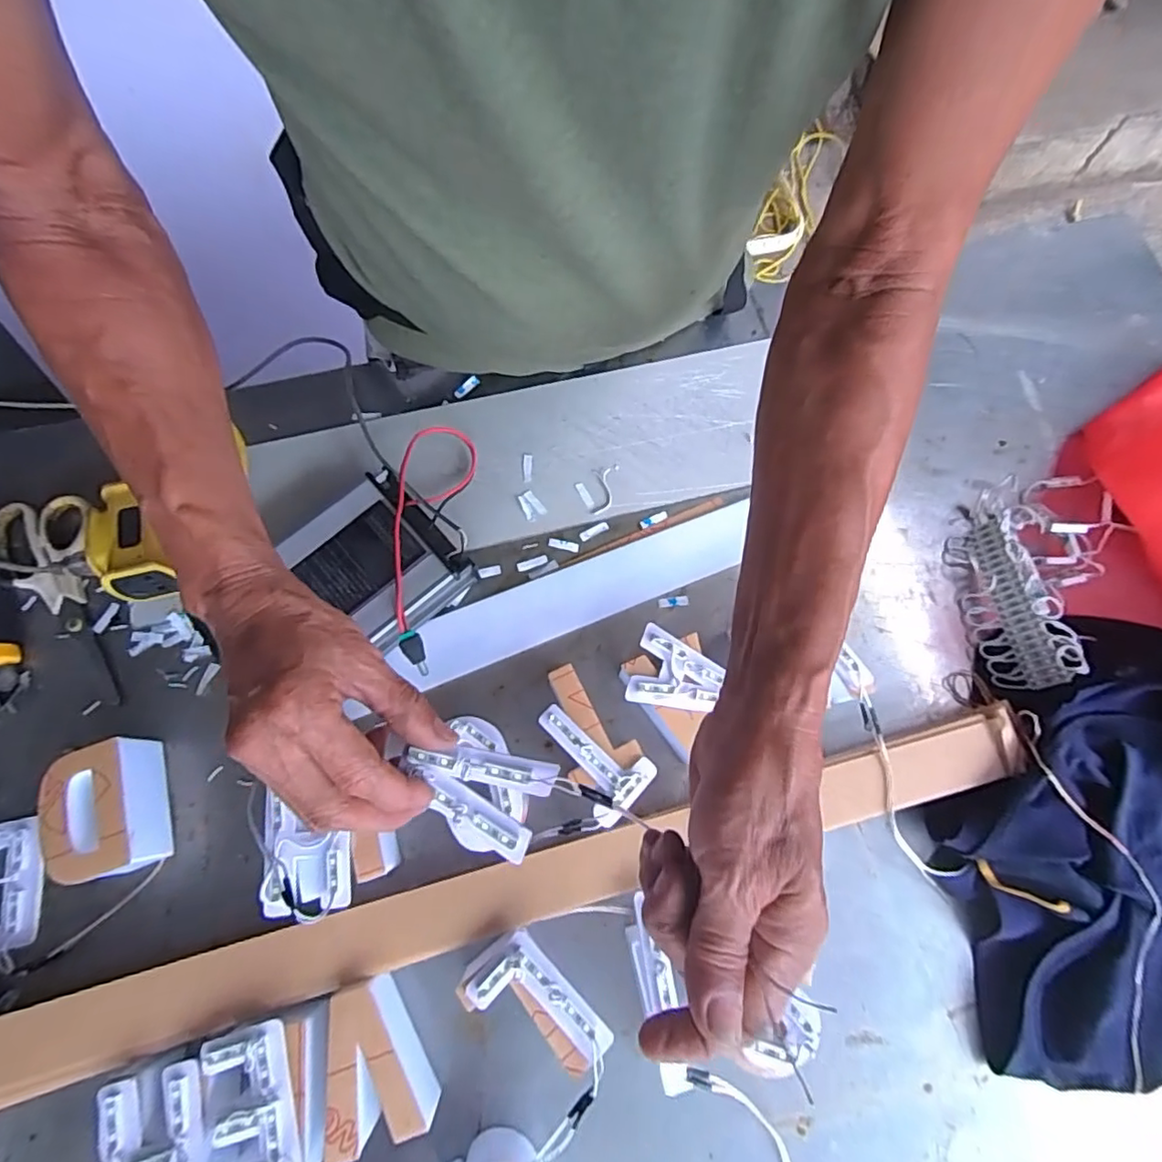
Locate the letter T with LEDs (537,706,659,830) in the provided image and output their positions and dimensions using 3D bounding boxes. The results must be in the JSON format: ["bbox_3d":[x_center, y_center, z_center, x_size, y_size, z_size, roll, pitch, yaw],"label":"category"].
[{"bbox_3d":[0.005,0.119,0.409,0.084,0.008,0.050,42,75,12],"label":"letter T with LEDs"}]

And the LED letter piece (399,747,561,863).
[{"bbox_3d":[-0.056,0.107,0.315,0.075,0.016,0.050,23,73,5],"label":"LED letter piece"}]

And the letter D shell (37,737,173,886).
[{"bbox_3d":[-0.324,0.155,0.411,0.060,0.043,0.085,-13,73,-6],"label":"letter D shell"}]

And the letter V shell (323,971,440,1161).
[{"bbox_3d":[-0.131,0.296,0.378,0.059,0.048,0.084,-18,74,-8],"label":"letter V shell"}]

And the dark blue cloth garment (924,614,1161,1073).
[{"bbox_3d":[0.392,0.181,0.410,0.263,0.080,0.334,26,73,6],"label":"dark blue cloth garment"}]

